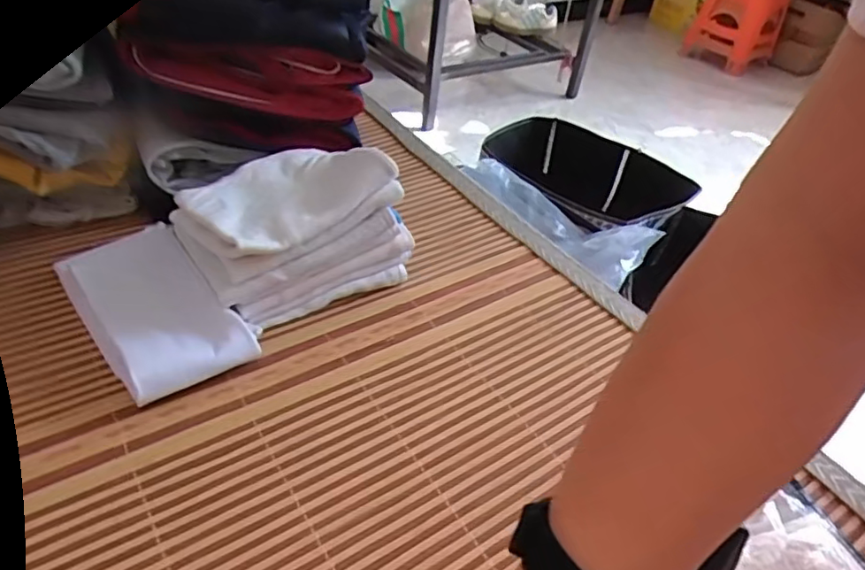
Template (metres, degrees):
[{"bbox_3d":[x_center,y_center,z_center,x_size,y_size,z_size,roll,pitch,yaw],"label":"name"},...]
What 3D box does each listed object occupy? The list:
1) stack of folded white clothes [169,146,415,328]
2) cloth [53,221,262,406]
[{"bbox_3d":[-0.115,-0.048,0.484,0.156,0.094,0.123,-24,49,-31],"label":"stack of folded white clothes"},{"bbox_3d":[-0.213,0.010,0.452,0.088,0.031,0.183,-27,50,-33],"label":"cloth"}]

